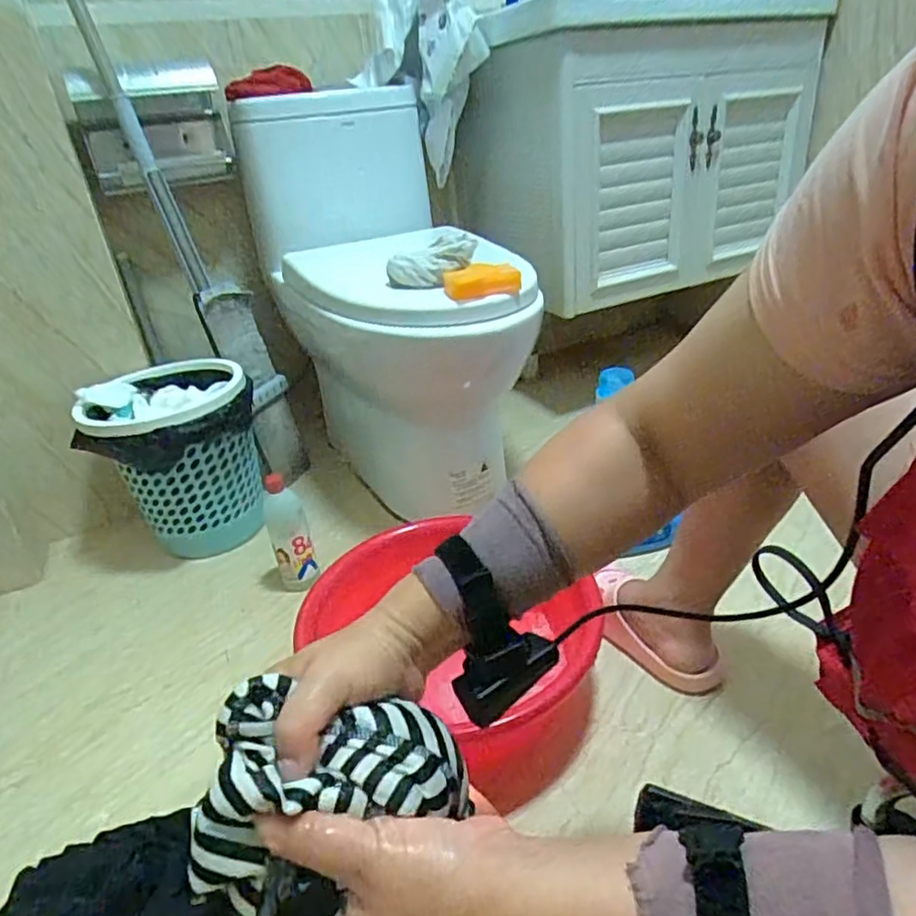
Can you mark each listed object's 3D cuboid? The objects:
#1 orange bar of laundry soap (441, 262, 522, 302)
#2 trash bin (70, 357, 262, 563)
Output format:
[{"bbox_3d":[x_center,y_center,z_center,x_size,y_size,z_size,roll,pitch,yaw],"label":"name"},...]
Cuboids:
[{"bbox_3d":[0.034,-0.253,0.888,0.105,0.030,0.075,-5,29,2],"label":"orange bar of laundry soap"},{"bbox_3d":[-0.483,0.014,1.123,0.264,0.305,0.238,-15,30,-16],"label":"trash bin"}]

